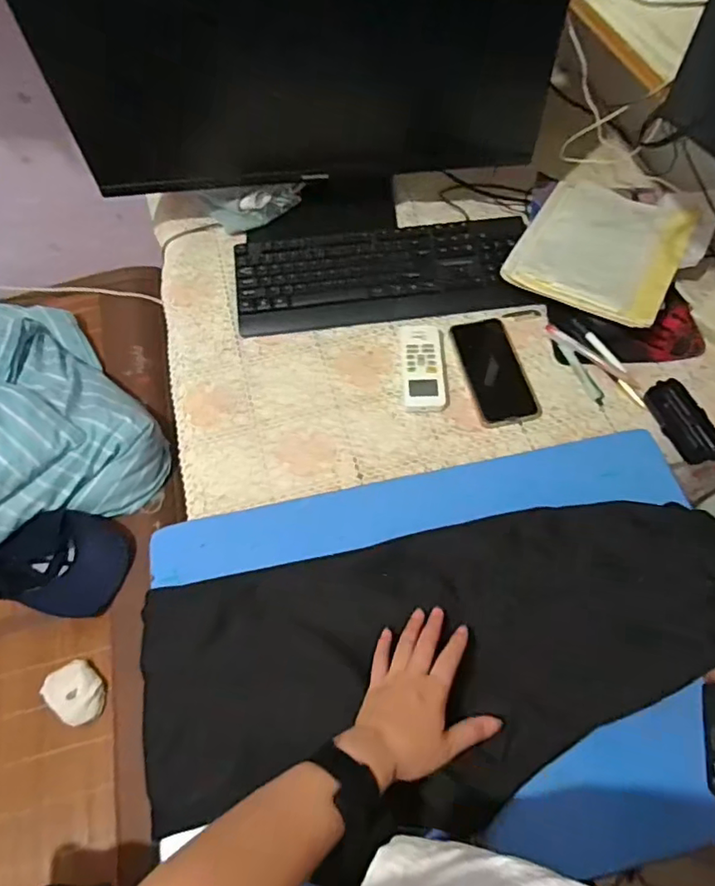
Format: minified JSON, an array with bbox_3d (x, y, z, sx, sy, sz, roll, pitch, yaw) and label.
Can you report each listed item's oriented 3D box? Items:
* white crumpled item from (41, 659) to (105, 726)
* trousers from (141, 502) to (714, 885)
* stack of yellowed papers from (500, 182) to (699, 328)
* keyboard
[{"bbox_3d":[-0.432,0.384,0.869,0.099,0.050,0.077,35,67,19],"label":"white crumpled item"},{"bbox_3d":[0.079,0.201,0.518,0.564,0.060,0.240,-13,61,3],"label":"trousers"},{"bbox_3d":[0.342,-0.278,0.790,0.204,0.018,0.282,26,57,18],"label":"stack of yellowed papers"},{"bbox_3d":[0.037,-0.250,0.825,0.424,0.043,0.164,-6,60,-2],"label":"keyboard"}]

